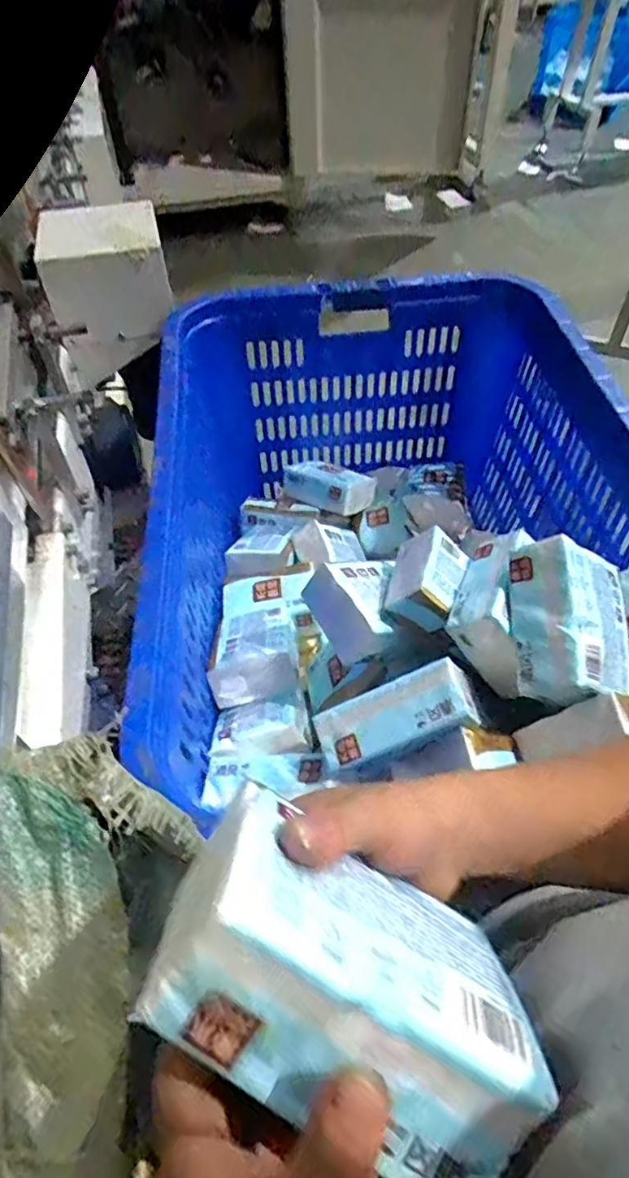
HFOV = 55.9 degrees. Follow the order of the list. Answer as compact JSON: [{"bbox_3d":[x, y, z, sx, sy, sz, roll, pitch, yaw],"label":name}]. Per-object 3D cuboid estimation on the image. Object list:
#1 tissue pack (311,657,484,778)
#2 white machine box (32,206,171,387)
[{"bbox_3d":[0.063,0.104,0.469,0.123,0.035,0.053,-27,51,13],"label":"tissue pack"},{"bbox_3d":[-0.284,-0.425,0.838,0.156,0.157,0.152,-13,52,-7],"label":"white machine box"}]

